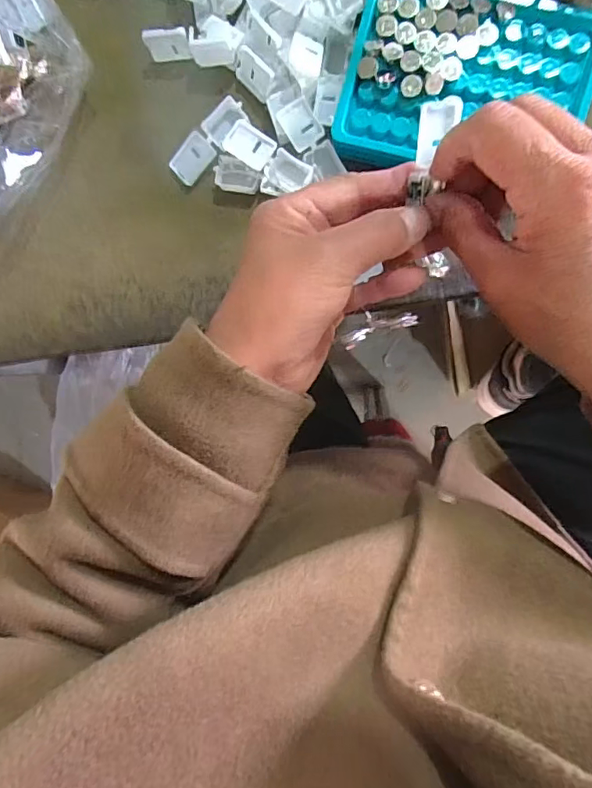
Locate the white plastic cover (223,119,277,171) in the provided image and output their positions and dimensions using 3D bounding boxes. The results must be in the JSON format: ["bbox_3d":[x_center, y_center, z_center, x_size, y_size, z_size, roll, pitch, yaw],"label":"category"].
[{"bbox_3d":[-0.027,-0.147,0.296,0.028,0.006,0.020,32,97,3],"label":"white plastic cover"}]

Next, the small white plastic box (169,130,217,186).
[{"bbox_3d":[-0.064,-0.145,0.307,0.021,0.004,0.028,45,97,1],"label":"small white plastic box"}]

